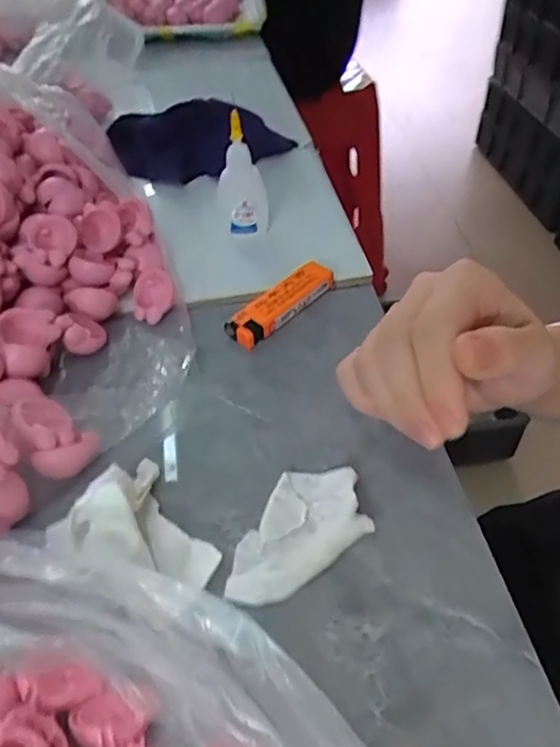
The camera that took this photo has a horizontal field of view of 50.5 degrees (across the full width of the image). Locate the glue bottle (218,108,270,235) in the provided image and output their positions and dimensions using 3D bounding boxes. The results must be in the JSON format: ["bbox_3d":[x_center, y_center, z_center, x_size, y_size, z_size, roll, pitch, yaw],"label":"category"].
[{"bbox_3d":[-0.027,-0.144,0.422,0.035,0.084,0.036,-5,46,-2],"label":"glue bottle"}]

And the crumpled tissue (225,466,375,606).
[{"bbox_3d":[0.006,0.072,0.277,0.079,0.011,0.047,-27,51,-22],"label":"crumpled tissue"}]

